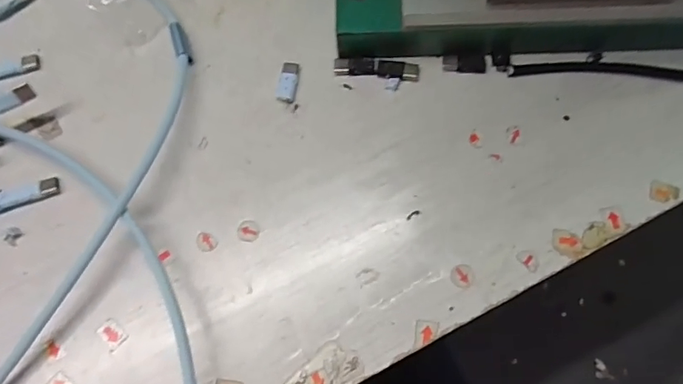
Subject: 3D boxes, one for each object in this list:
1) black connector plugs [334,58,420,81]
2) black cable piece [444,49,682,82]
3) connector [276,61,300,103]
[{"bbox_3d":[0.017,-0.060,0.230,0.040,0.004,0.009,5,72,3],"label":"black connector plugs"},{"bbox_3d":[0.126,-0.059,0.225,0.150,0.008,0.014,5,72,3],"label":"black cable piece"},{"bbox_3d":[-0.026,-0.054,0.230,0.009,0.004,0.021,7,72,4],"label":"connector"}]

